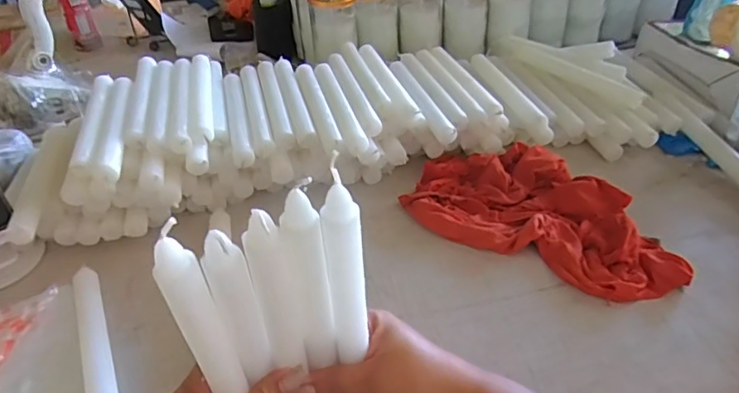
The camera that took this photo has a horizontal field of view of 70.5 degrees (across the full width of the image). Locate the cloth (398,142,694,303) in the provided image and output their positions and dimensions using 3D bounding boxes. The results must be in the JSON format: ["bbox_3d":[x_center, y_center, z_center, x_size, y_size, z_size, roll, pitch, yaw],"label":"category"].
[{"bbox_3d":[0.176,0.010,0.536,0.267,0.033,0.154,18,44,27],"label":"cloth"}]

